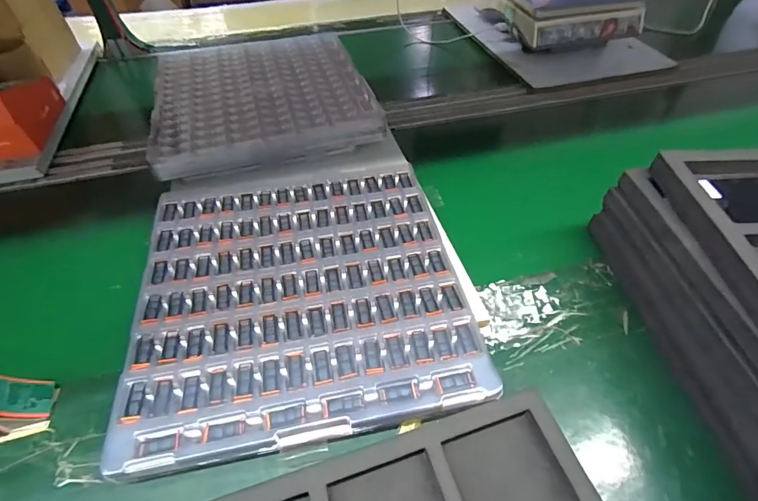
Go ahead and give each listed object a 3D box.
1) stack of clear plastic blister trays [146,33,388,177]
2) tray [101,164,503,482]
[{"bbox_3d":[-0.228,-0.306,0.773,0.394,0.046,0.424,-13,51,-11],"label":"stack of clear plastic blister trays"},{"bbox_3d":[-0.097,0.042,0.513,0.388,0.027,0.386,-8,50,-7],"label":"tray"}]

